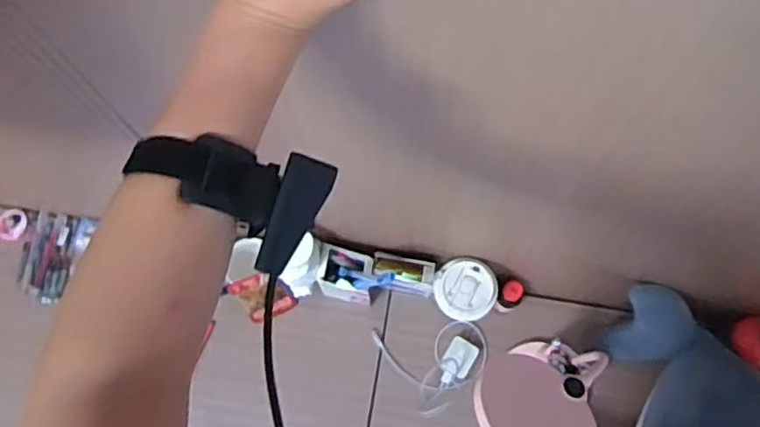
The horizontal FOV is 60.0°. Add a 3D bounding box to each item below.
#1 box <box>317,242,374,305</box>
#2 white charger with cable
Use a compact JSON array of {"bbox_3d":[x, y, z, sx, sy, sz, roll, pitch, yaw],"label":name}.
[{"bbox_3d":[-0.047,0.102,1.034,0.088,0.150,0.061,16,74,7],"label":"box"},{"bbox_3d":[0.095,0.225,1.075,0.153,0.030,0.164,-32,75,-8],"label":"white charger with cable"}]

